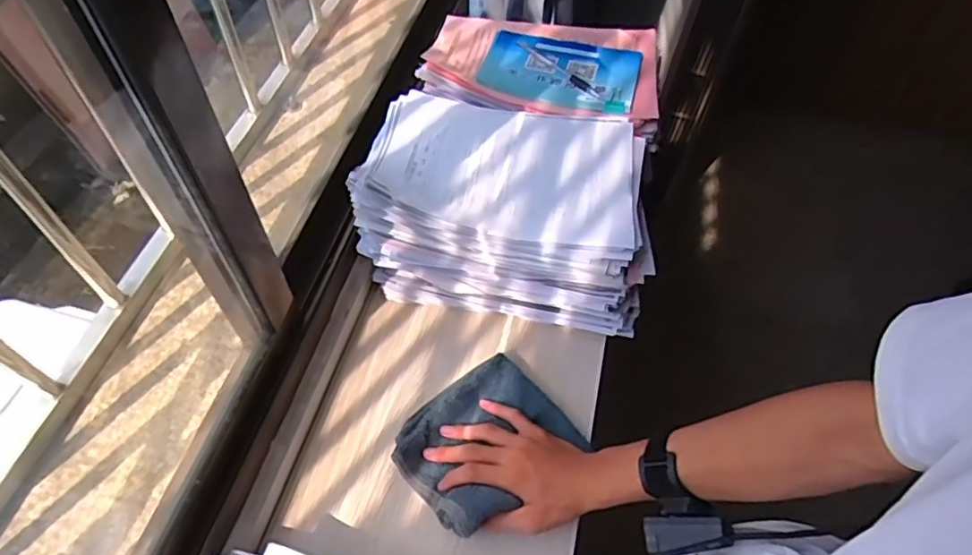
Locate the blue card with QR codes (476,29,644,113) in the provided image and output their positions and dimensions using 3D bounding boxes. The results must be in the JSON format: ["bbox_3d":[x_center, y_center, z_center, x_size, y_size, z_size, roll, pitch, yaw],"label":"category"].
[{"bbox_3d":[0.107,-0.302,0.869,0.218,0.010,0.165,12,55,8],"label":"blue card with QR codes"}]

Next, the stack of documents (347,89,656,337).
[{"bbox_3d":[0.028,-0.100,0.762,0.339,0.147,0.259,9,54,6],"label":"stack of documents"}]

